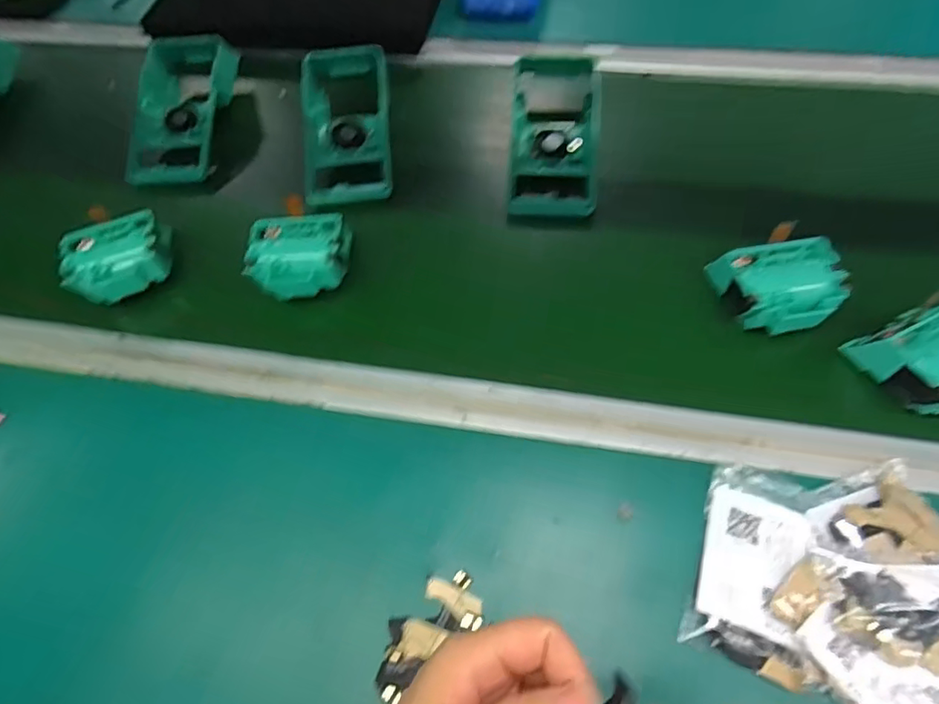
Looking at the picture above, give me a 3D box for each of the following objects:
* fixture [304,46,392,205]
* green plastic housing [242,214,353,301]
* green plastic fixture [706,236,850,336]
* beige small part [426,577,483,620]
[{"bbox_3d":[-0.121,-0.235,0.545,0.085,0.041,0.204,-6,71,-1],"label":"fixture"},{"bbox_3d":[-0.141,-0.080,0.452,0.077,0.033,0.067,-3,59,0],"label":"green plastic housing"},{"bbox_3d":[0.234,-0.049,0.409,0.083,0.034,0.065,-12,59,-5],"label":"green plastic fixture"},{"bbox_3d":[-0.010,0.150,0.331,0.035,0.004,0.015,23,62,15],"label":"beige small part"}]

